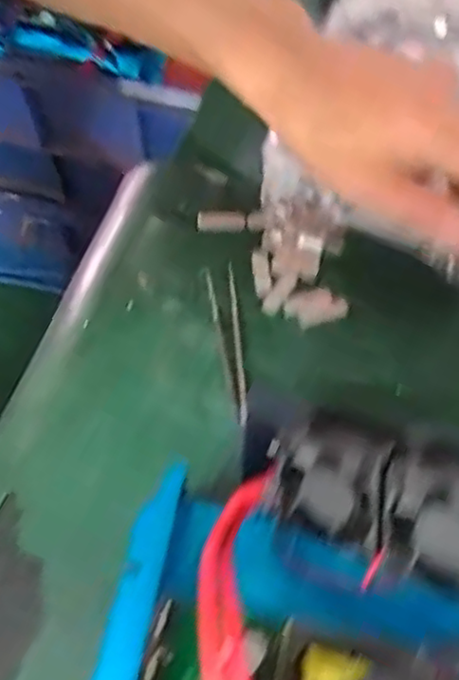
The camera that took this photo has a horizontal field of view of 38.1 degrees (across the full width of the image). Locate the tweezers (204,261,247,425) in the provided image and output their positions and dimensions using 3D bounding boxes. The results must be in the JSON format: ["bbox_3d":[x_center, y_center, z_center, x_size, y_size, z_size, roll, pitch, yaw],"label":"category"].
[{"bbox_3d":[0.002,0.002,0.323,0.014,0.008,0.086,-8,61,-6],"label":"tweezers"}]

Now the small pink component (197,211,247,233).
[{"bbox_3d":[-0.005,-0.064,0.359,0.026,0.008,0.010,-2,61,-2],"label":"small pink component"}]

